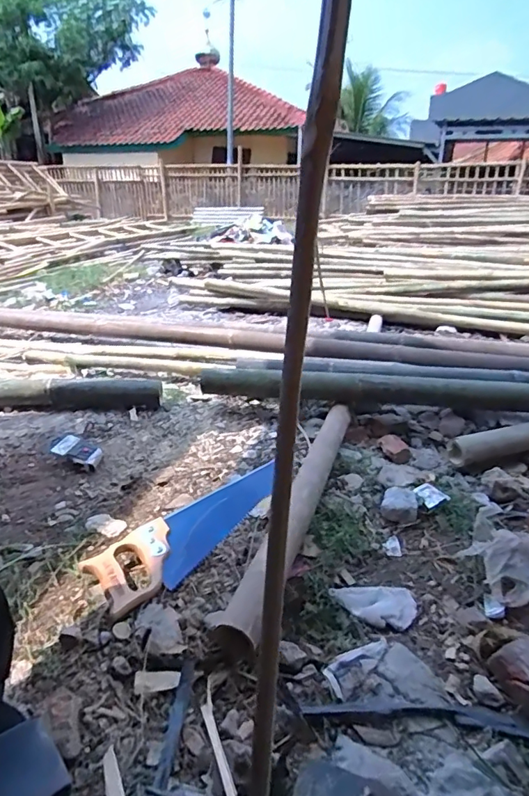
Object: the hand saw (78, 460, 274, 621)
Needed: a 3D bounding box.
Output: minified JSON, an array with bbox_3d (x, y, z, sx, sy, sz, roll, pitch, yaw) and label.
[{"bbox_3d":[-0.123,0.229,0.980,0.137,0.043,0.513,16,28,27],"label":"hand saw"}]

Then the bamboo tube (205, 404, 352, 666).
[{"bbox_3d":[0.069,0.190,1.018,0.084,0.076,0.772,8,25,17],"label":"bamboo tube"}]

